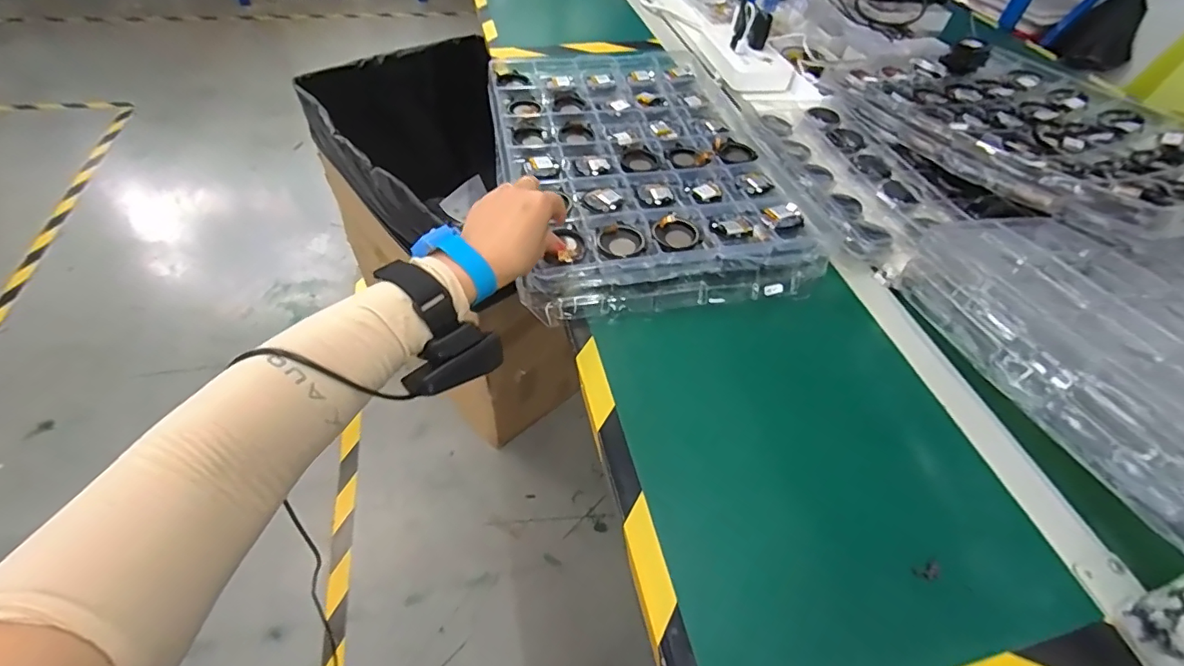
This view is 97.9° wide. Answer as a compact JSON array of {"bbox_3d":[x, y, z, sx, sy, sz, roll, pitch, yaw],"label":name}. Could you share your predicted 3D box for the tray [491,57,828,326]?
[{"bbox_3d":[0.047,-0.212,0.619,0.290,0.047,0.453,-5,51,-10],"label":"tray"}]

